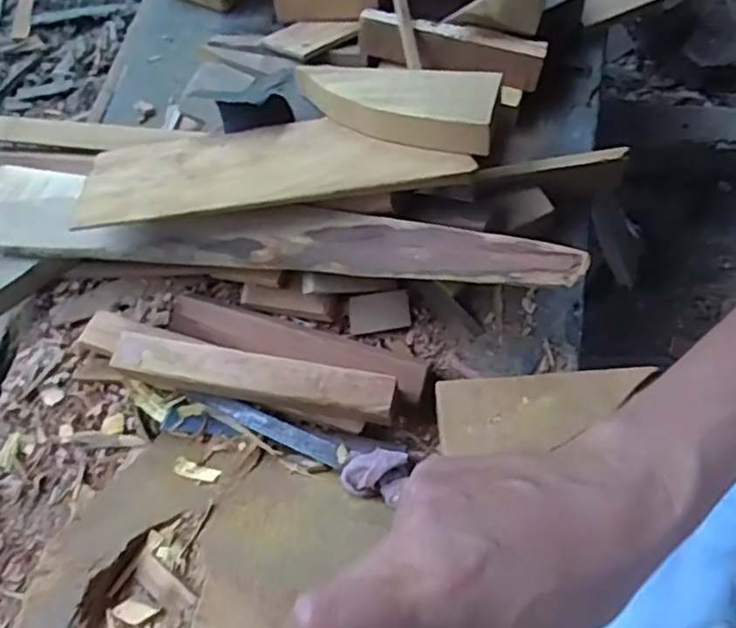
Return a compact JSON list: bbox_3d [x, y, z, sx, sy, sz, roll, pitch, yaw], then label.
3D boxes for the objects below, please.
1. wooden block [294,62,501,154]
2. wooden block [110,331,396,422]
[{"bbox_3d":[0.031,-0.233,0.718,0.245,0.045,0.101,20,68,25],"label":"wooden block"},{"bbox_3d":[-0.117,0.065,0.678,0.289,0.047,0.044,10,69,8],"label":"wooden block"}]

